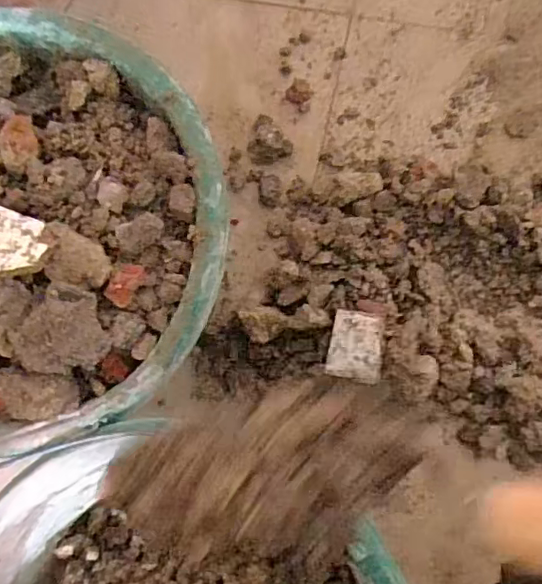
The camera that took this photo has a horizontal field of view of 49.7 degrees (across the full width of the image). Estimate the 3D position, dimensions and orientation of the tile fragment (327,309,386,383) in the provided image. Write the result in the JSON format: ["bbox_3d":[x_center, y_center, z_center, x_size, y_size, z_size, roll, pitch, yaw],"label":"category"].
[{"bbox_3d":[0.063,0.041,0.438,0.040,0.004,0.050,11,99,23],"label":"tile fragment"}]

